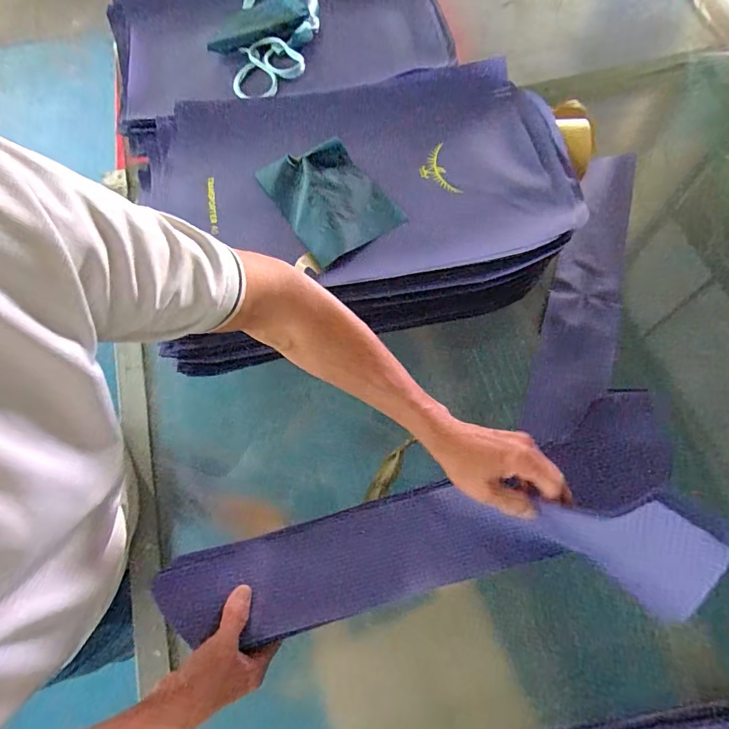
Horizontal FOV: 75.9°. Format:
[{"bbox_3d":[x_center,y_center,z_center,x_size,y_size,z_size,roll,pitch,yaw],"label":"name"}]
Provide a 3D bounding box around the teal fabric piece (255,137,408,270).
[{"bbox_3d":[-0.045,-0.226,0.623,0.133,0.019,0.172,-30,70,-11],"label":"teal fabric piece"}]

